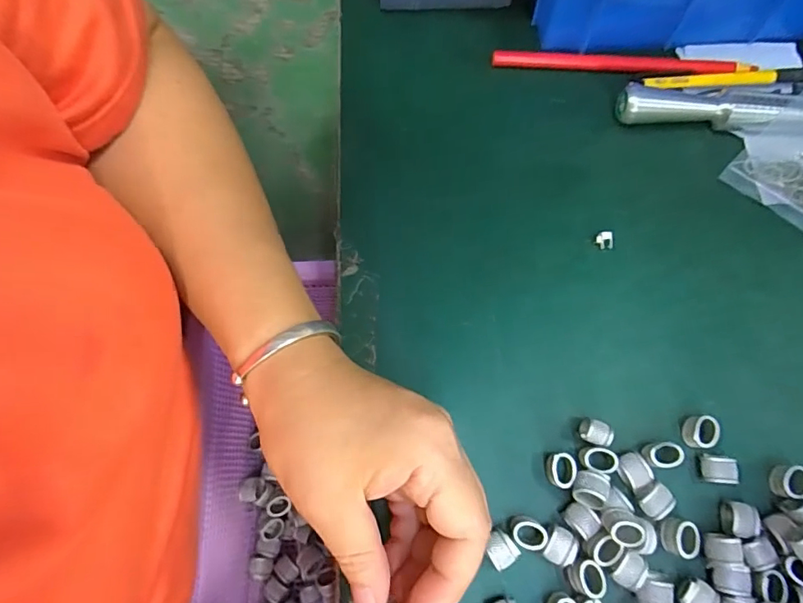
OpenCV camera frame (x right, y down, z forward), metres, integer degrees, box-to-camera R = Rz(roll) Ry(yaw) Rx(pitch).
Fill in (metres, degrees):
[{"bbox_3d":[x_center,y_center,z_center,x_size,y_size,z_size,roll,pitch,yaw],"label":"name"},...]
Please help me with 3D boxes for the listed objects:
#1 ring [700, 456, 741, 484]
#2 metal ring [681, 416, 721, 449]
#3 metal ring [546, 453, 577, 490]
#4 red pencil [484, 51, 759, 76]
[{"bbox_3d":[0.160,0.086,0.253,0.015,0.012,0.012,4,71,4],"label":"ring"},{"bbox_3d":[0.155,0.068,0.258,0.014,0.014,0.015,34,76,13],"label":"metal ring"},{"bbox_3d":[0.081,0.086,0.254,0.013,0.014,0.016,-7,71,0],"label":"metal ring"},{"bbox_3d":[0.139,-0.152,0.321,0.158,0.006,0.011,6,73,3],"label":"red pencil"}]

